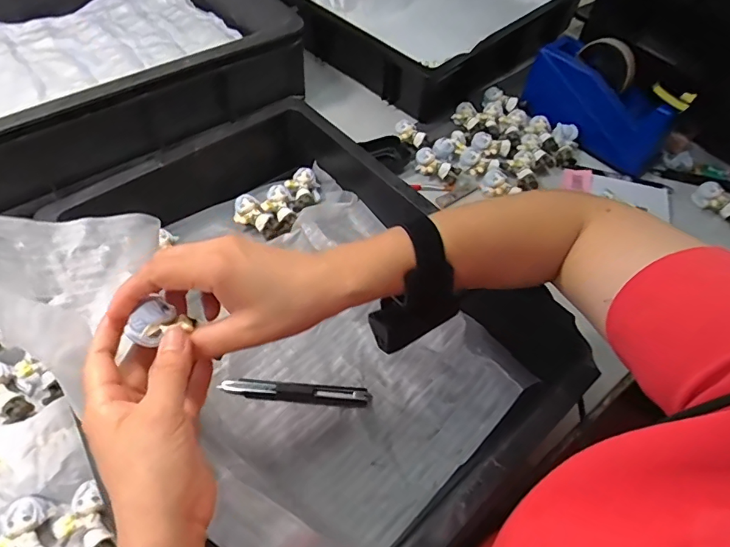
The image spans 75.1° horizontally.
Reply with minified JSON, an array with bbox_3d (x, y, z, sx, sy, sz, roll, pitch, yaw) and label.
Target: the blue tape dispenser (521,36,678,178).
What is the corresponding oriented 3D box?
[{"bbox_3d":[0.301,-0.221,0.619,0.191,0.086,0.059,40,62,22],"label":"blue tape dispenser"}]

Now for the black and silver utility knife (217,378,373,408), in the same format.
[{"bbox_3d":[-0.065,0.112,0.450,0.140,0.008,0.018,5,55,0],"label":"black and silver utility knife"}]

